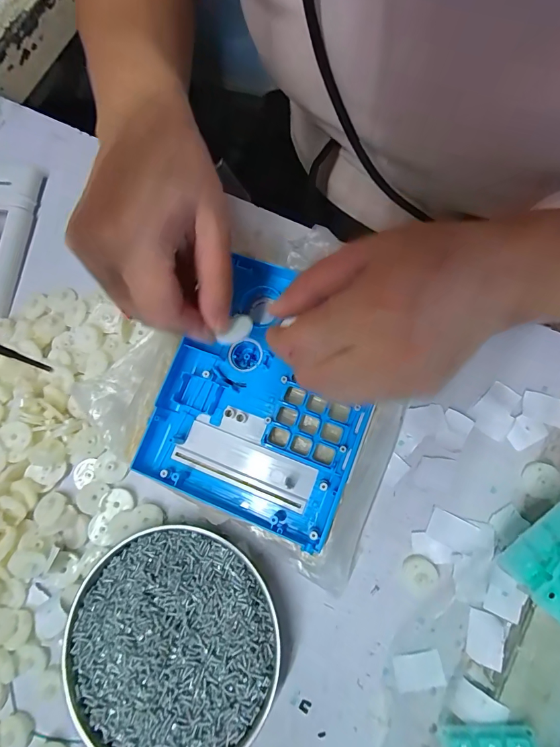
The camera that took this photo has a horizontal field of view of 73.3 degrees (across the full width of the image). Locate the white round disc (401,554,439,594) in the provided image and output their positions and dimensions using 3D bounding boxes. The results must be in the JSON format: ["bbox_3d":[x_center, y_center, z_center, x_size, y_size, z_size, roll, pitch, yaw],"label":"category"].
[{"bbox_3d":[0.092,0.132,0.247,0.021,0.004,0.022,-1,77,5],"label":"white round disc"}]

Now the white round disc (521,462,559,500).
[{"bbox_3d":[0.176,0.072,0.253,0.024,0.005,0.023,-1,77,5],"label":"white round disc"}]

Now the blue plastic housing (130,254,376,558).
[{"bbox_3d":[-0.007,0.011,0.256,0.131,0.025,0.163,21,75,8],"label":"blue plastic housing"}]

